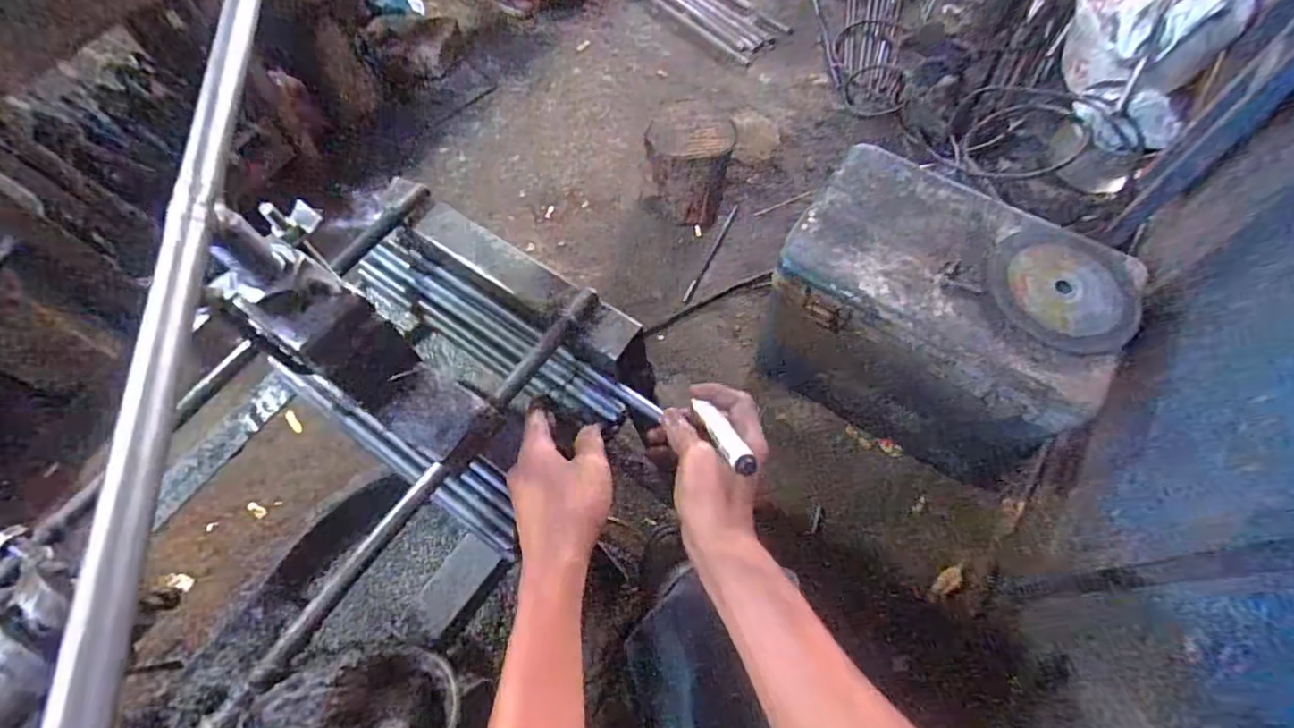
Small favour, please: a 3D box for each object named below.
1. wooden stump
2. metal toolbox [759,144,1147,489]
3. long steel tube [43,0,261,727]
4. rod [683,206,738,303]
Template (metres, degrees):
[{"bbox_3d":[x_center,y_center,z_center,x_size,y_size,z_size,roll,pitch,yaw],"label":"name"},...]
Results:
[{"bbox_3d":[0.100,-0.453,1.375,0.193,0.216,0.189,1,64,4],"label":"wooden stump"},{"bbox_3d":[0.472,-0.080,1.007,0.485,0.235,0.397,27,69,15],"label":"metal toolbox"},{"bbox_3d":[-0.230,-0.071,0.300,0.014,0.016,0.464,-11,64,-1],"label":"long steel tube"},{"bbox_3d":[0.153,-0.261,1.389,0.017,0.009,0.303,23,68,14],"label":"rod"}]

